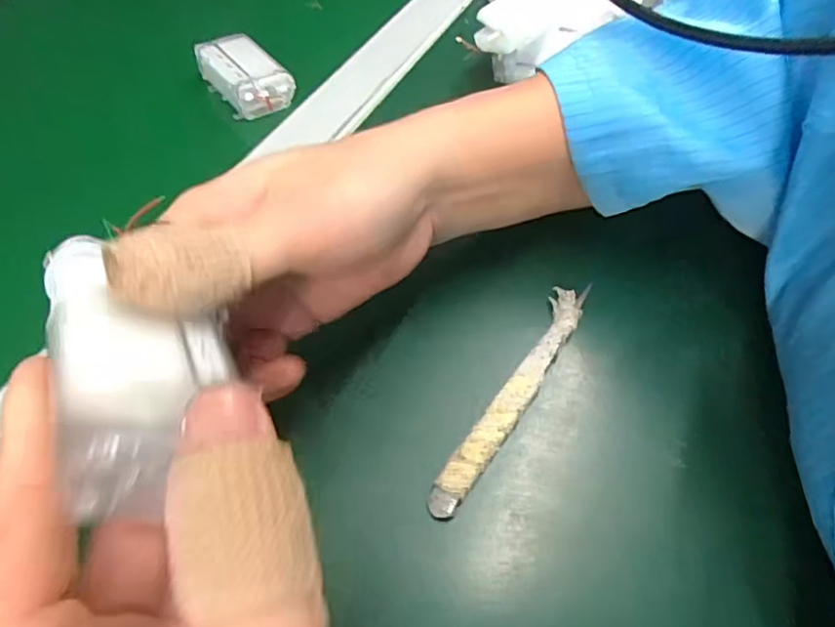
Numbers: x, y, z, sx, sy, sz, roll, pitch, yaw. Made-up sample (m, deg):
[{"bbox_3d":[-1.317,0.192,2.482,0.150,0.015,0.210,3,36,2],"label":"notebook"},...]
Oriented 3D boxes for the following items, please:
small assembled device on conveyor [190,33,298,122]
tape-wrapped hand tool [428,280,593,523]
[{"bbox_3d":[-0.108,-0.150,0.360,0.039,0.025,0.056,-32,62,-24],"label":"small assembled device on conveyor"},{"bbox_3d":[0.041,0.030,0.238,0.016,0.006,0.122,28,57,16],"label":"tape-wrapped hand tool"}]

